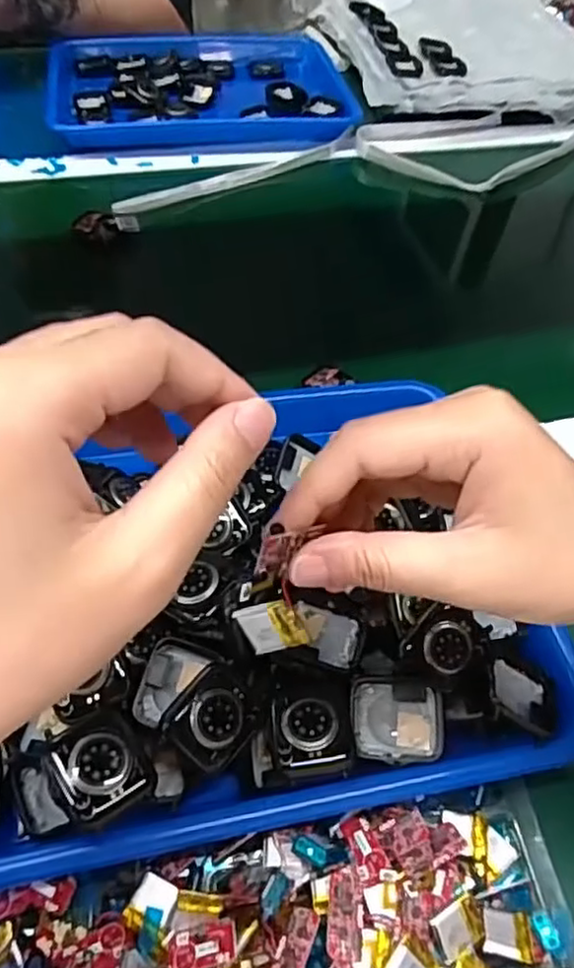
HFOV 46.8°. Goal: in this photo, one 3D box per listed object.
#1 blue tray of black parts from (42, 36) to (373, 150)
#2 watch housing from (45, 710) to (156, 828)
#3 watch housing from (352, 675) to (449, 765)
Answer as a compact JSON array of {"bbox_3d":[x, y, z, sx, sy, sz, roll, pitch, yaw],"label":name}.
[{"bbox_3d":[-0.101,-0.448,0.742,0.313,0.033,0.258,-8,53,-11],"label":"blue tray of black parts"},{"bbox_3d":[-0.077,0.116,0.273,0.034,0.011,0.041,-27,59,-23],"label":"watch housing"},{"bbox_3d":[0.050,0.109,0.305,0.042,0.013,0.036,3,52,-3],"label":"watch housing"}]

